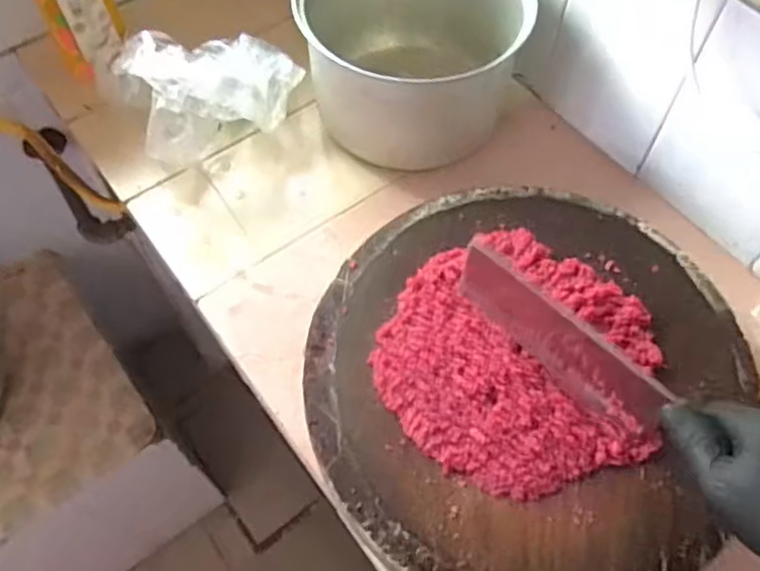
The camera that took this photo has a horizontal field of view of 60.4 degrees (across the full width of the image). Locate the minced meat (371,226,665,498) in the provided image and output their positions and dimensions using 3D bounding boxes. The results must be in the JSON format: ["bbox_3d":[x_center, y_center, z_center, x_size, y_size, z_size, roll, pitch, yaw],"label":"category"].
[{"bbox_3d":[0.116,0.057,0.537,0.221,0.019,0.219,0,60,0],"label":"minced meat"}]

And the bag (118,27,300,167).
[{"bbox_3d":[-0.168,-0.199,0.687,0.168,0.131,0.088,-13,61,-8],"label":"bag"}]

